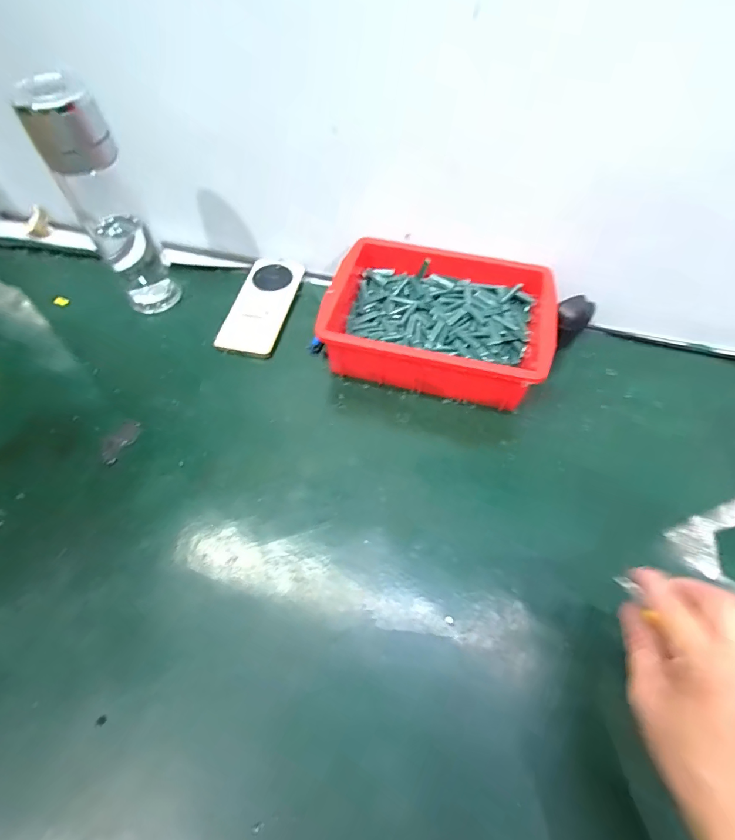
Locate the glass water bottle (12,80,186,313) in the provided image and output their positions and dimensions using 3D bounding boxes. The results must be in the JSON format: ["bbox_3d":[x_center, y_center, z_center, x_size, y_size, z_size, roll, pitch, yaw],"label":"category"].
[{"bbox_3d":[-0.295,-0.238,0.469,0.066,0.242,0.055,-35,64,-21],"label":"glass water bottle"}]

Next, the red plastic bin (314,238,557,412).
[{"bbox_3d":[0.079,-0.121,0.486,0.249,0.077,0.186,12,57,6],"label":"red plastic bin"}]

